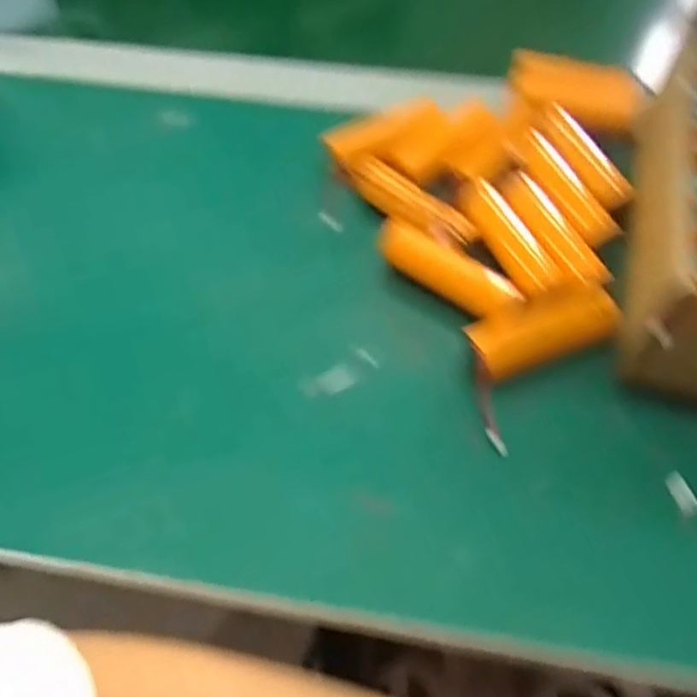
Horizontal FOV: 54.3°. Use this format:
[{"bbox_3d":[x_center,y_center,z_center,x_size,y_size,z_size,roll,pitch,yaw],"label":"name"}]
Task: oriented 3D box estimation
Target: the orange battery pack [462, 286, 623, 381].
[{"bbox_3d":[0.092,-0.008,0.319,0.071,0.018,0.027,-14,61,-10],"label":"orange battery pack"}]

